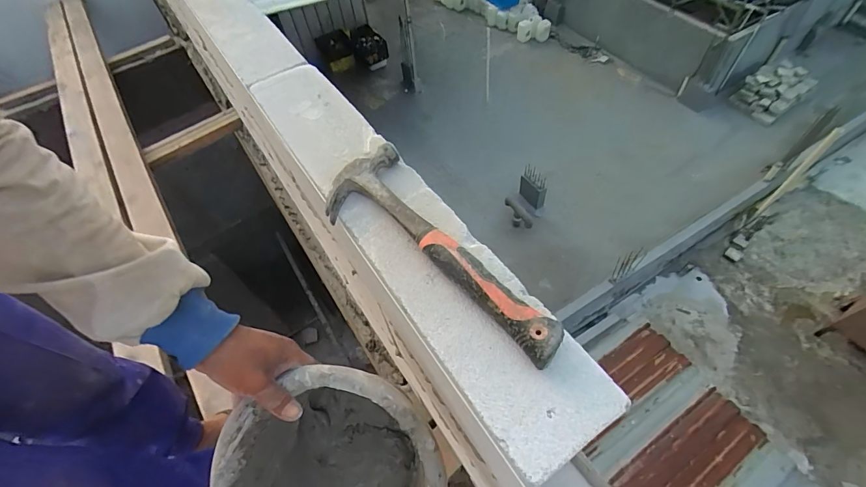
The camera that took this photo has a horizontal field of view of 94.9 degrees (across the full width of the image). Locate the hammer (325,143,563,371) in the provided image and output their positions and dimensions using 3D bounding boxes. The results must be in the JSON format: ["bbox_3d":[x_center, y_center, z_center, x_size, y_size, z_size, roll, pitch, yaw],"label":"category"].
[{"bbox_3d":[0.004,-0.008,0.371,0.286,0.025,0.095,36,66,25],"label":"hammer"}]

